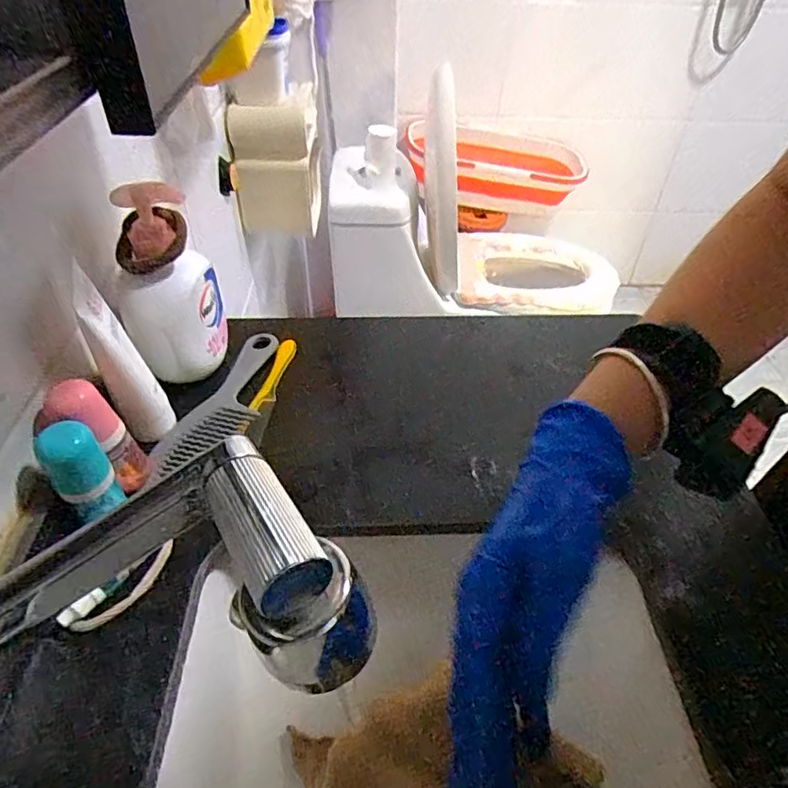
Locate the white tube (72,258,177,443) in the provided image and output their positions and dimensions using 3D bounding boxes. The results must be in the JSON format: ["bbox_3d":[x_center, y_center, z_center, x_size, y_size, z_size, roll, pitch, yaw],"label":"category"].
[{"bbox_3d":[-0.200,-0.027,0.417,0.038,0.131,0.046,-22,51,-23],"label":"white tube"}]

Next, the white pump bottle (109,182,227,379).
[{"bbox_3d":[-0.187,-0.091,0.468,0.074,0.149,0.076,-8,46,-11],"label":"white pump bottle"}]

